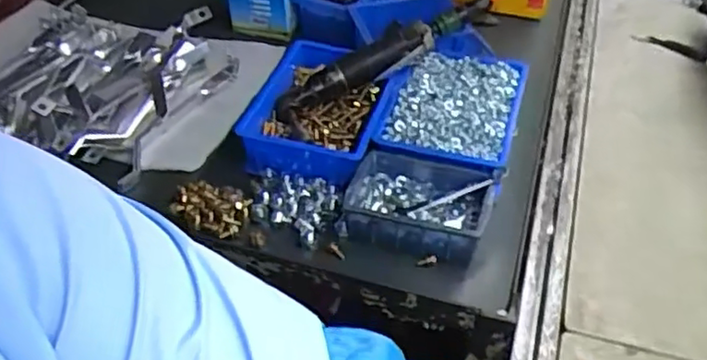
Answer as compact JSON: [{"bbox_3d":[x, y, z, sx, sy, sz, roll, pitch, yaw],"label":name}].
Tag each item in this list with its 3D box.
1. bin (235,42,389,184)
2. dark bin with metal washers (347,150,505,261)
[{"bbox_3d":[-0.039,-0.087,0.782,0.147,0.064,0.194,12,46,12],"label":"bin"},{"bbox_3d":[0.070,0.028,0.685,0.150,0.059,0.100,13,46,13],"label":"dark bin with metal washers"}]

